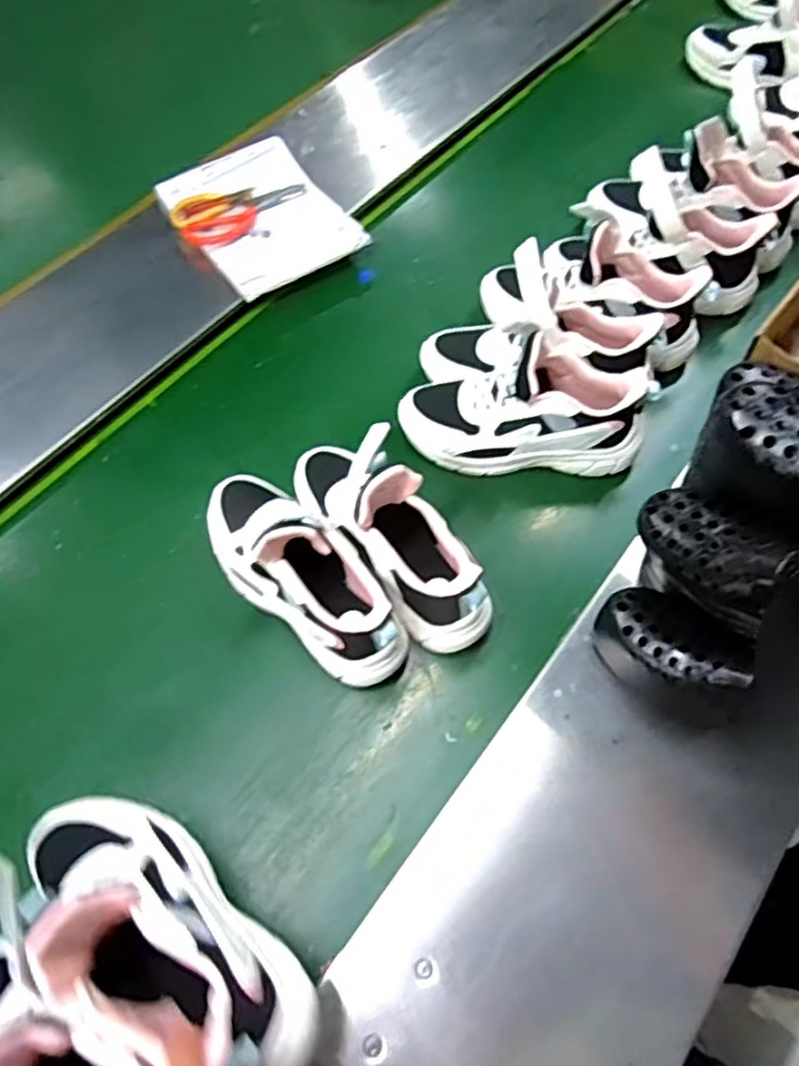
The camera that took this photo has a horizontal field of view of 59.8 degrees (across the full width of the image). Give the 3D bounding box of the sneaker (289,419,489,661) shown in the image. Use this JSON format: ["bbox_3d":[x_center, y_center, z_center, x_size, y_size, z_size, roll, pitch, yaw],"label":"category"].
[{"bbox_3d":[-0.016,-0.015,0.659,0.077,0.148,0.254,-37,65,-16],"label":"sneaker"}]

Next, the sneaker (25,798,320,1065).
[{"bbox_3d":[-0.173,0.268,0.467,0.257,0.124,0.097,37,69,20],"label":"sneaker"}]

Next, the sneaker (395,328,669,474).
[{"bbox_3d":[0.133,-0.136,0.750,0.262,0.114,0.093,0,61,3],"label":"sneaker"}]

